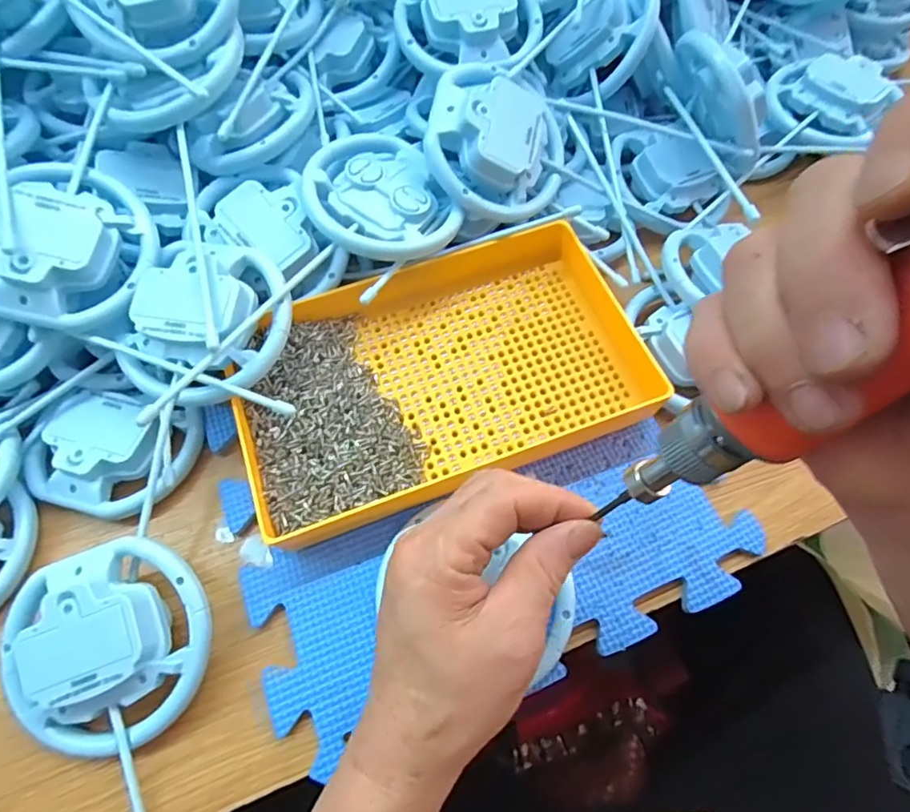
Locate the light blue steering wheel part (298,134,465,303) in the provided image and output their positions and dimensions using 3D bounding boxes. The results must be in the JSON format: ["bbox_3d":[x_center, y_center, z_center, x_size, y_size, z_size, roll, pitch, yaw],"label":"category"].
[{"bbox_3d":[-0.049,-0.136,0.356,0.092,0.019,0.101,-35,69,-16],"label":"light blue steering wheel part"}]

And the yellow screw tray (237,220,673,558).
[{"bbox_3d":[-0.007,-0.029,0.354,0.254,0.034,0.163,-20,65,-10],"label":"yellow screw tray"}]

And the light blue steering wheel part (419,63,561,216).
[{"bbox_3d":[0.029,-0.175,0.362,0.097,0.032,0.097,5,80,-27],"label":"light blue steering wheel part"}]

